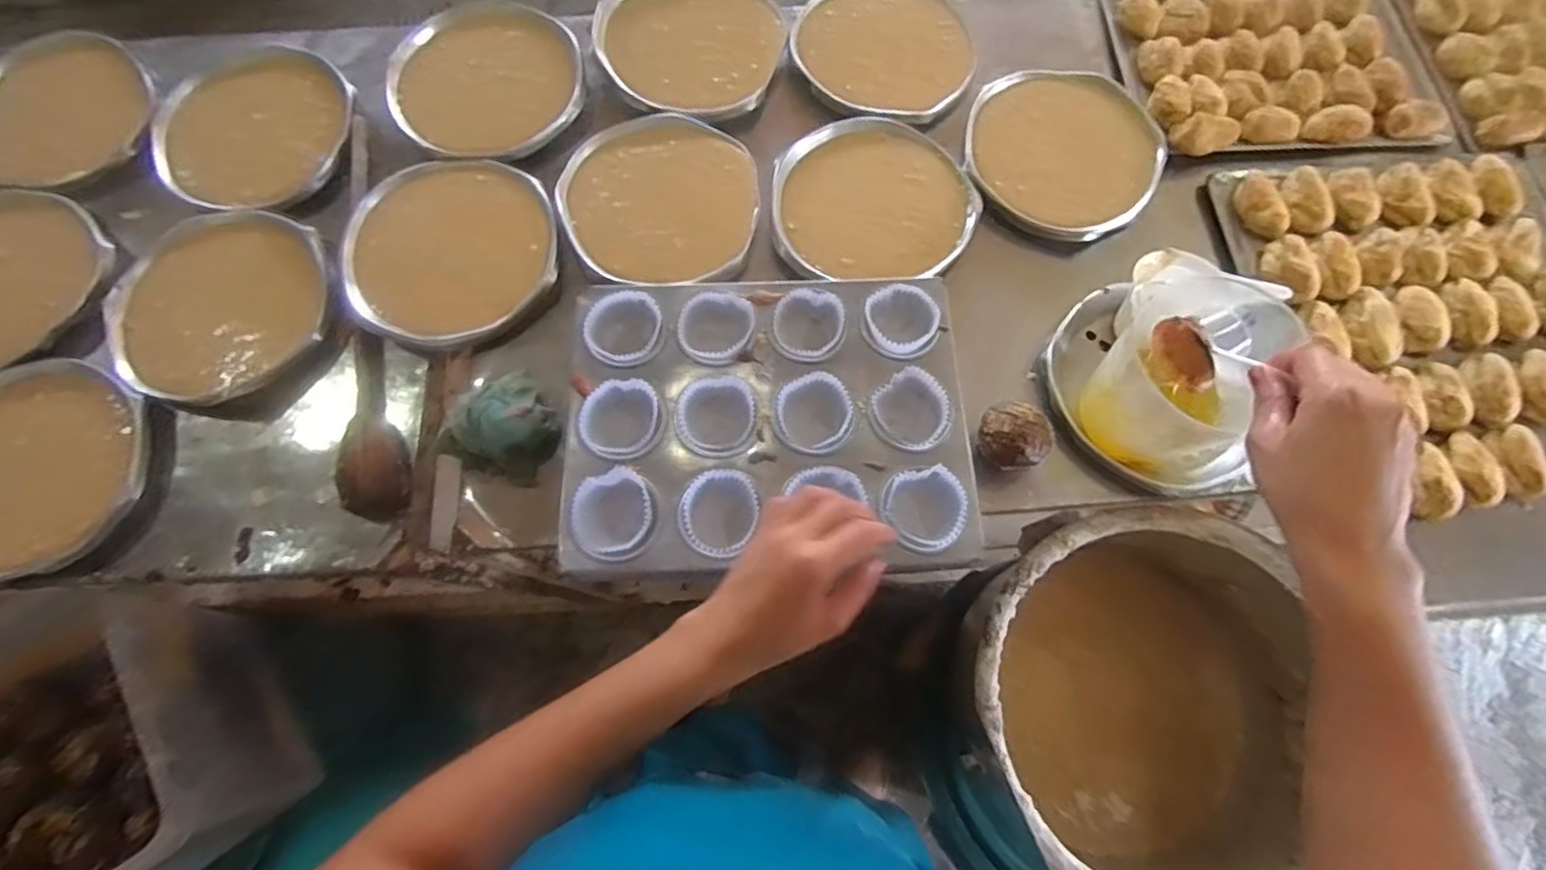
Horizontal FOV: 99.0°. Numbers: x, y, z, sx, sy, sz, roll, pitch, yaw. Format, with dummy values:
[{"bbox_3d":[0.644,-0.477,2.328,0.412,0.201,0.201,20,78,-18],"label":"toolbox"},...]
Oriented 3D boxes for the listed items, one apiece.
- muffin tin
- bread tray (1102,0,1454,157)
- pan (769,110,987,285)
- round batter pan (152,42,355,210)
[{"bbox_3d":[-0.003,-0.013,0.566,0.333,0.035,0.258,-1,72,-1],"label":"muffin tin"},{"bbox_3d":[0.544,-0.514,0.767,0.312,0.039,0.449,-2,72,-1],"label":"bread tray"},{"bbox_3d":[0.095,-0.231,0.663,0.190,0.025,0.192,0,72,-1],"label":"pan"},{"bbox_3d":[-0.541,-0.321,0.690,0.210,0.036,0.187,35,75,10],"label":"round batter pan"}]

